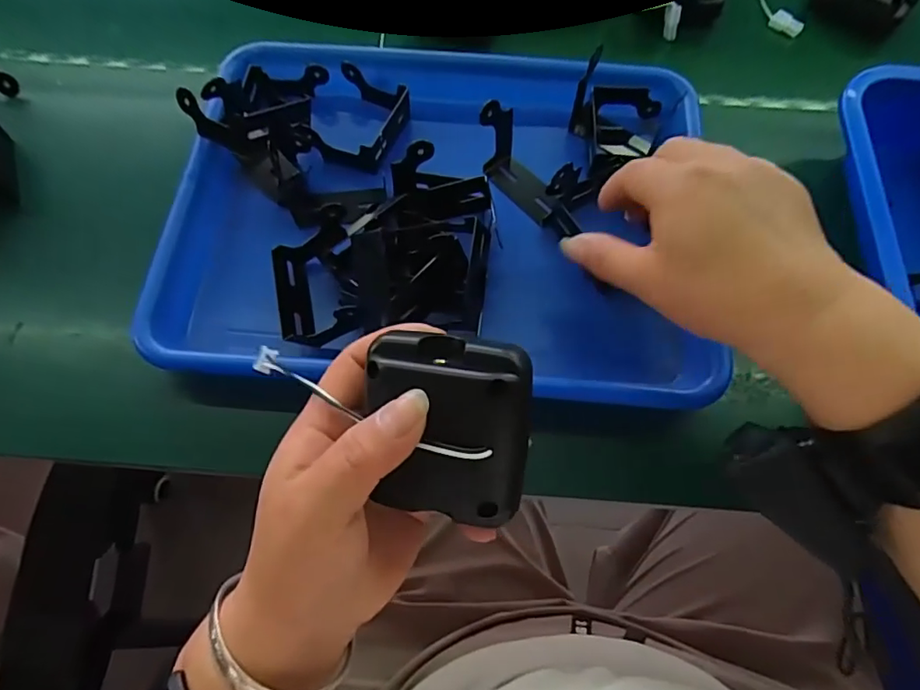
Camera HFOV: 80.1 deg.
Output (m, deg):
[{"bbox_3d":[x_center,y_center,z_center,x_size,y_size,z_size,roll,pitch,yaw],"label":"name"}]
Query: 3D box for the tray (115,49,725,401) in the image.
[{"bbox_3d":[-0.007,-0.082,0.360,0.325,0.091,0.239,3,67,5],"label":"tray"}]

